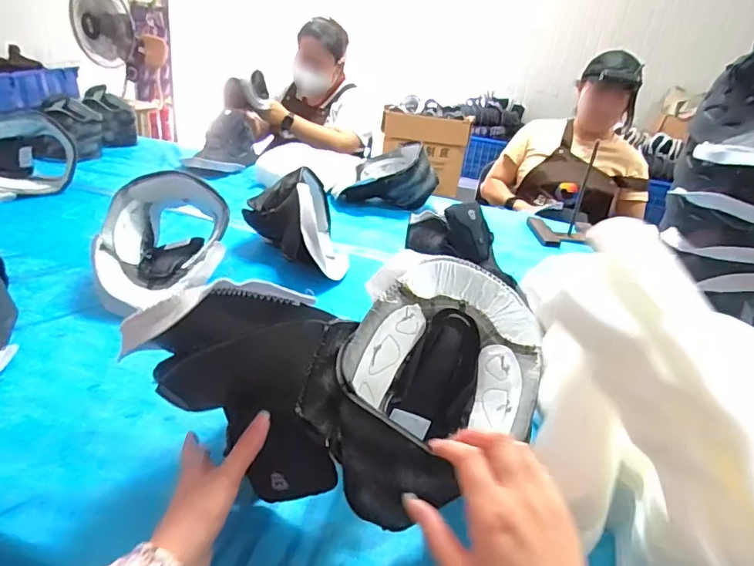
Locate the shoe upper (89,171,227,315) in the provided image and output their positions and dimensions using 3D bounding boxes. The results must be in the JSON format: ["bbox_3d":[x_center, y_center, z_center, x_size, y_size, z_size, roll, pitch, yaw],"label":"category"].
[{"bbox_3d":[-0.348,-0.077,0.830,0.192,0.145,0.240,-2,29,-18],"label":"shoe upper"}]

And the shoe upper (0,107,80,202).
[{"bbox_3d":[-0.793,-0.274,1.098,0.134,0.165,0.224,19,30,20],"label":"shoe upper"}]

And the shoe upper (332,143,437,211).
[{"bbox_3d":[0.022,-0.279,1.299,0.257,0.135,0.172,4,28,-8],"label":"shoe upper"}]

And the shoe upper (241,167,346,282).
[{"bbox_3d":[-0.152,-0.121,0.950,0.185,0.146,0.241,1,29,-14],"label":"shoe upper"}]

